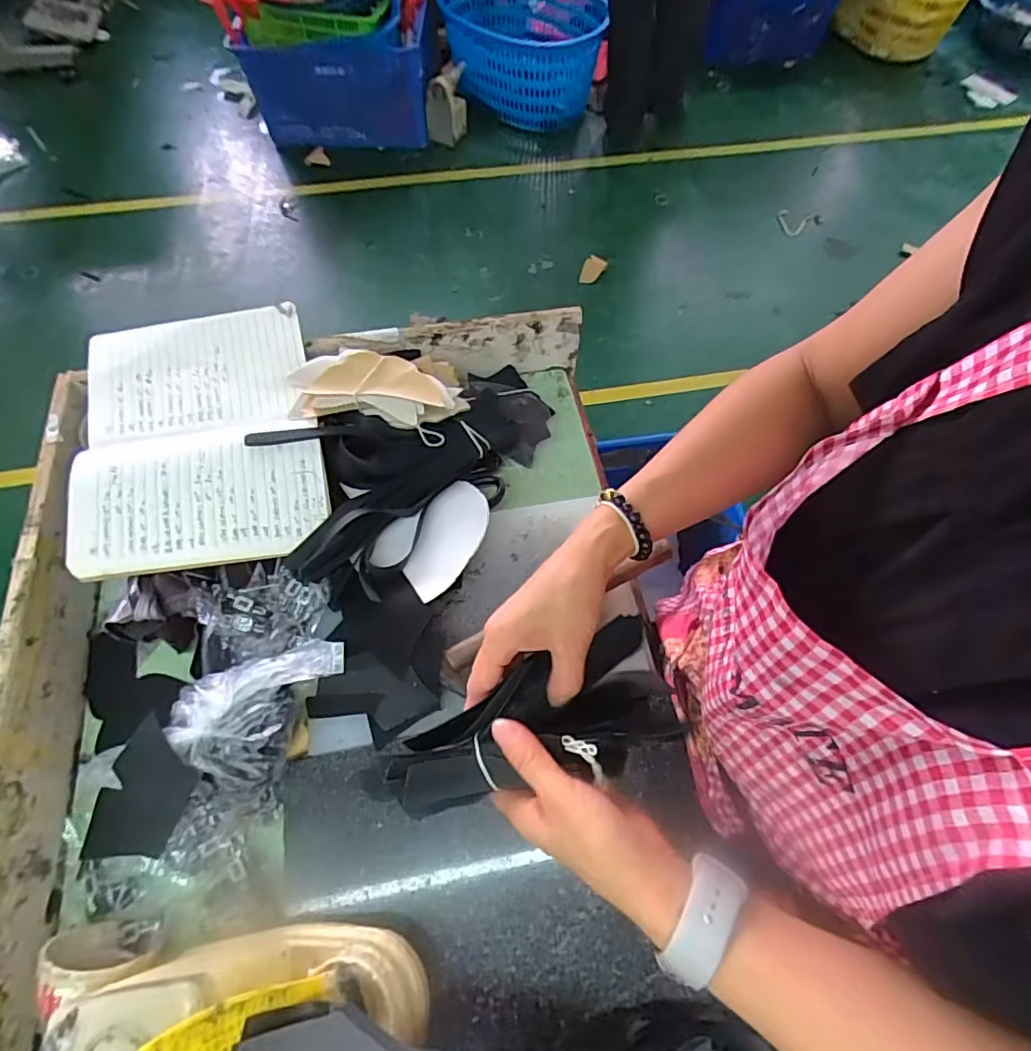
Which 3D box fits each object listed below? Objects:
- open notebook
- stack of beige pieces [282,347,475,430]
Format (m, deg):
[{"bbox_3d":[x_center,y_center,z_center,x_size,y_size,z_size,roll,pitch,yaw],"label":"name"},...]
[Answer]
[{"bbox_3d":[-0.300,-0.092,0.528,0.204,0.026,0.272,-11,66,-14],"label":"open notebook"},{"bbox_3d":[-0.139,-0.143,0.573,0.170,0.050,0.093,-4,64,-3],"label":"stack of beige pieces"}]

